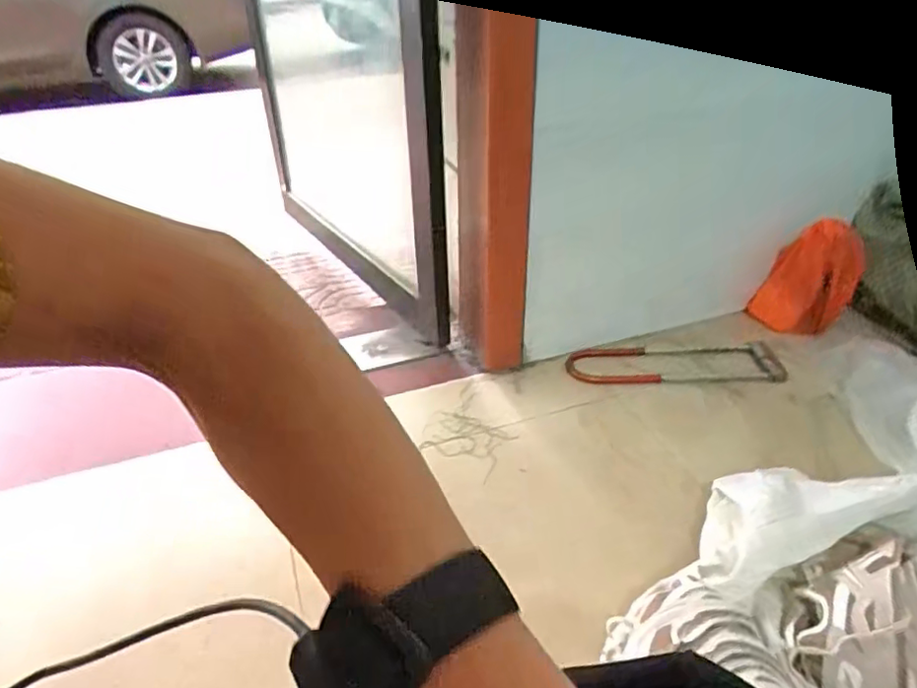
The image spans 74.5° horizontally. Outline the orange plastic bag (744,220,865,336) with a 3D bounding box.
[{"bbox_3d":[0.687,-0.130,1.190,0.163,0.218,0.073,21,39,30],"label":"orange plastic bag"}]

